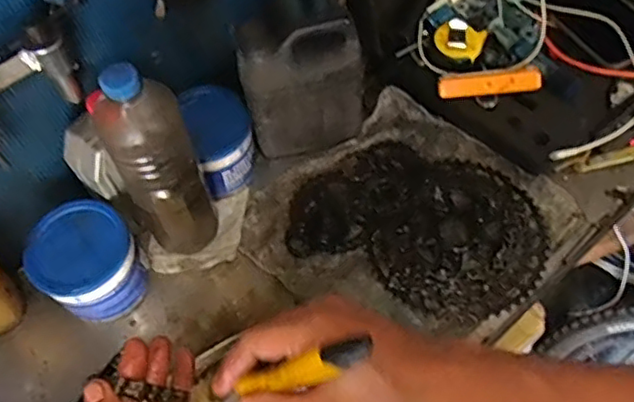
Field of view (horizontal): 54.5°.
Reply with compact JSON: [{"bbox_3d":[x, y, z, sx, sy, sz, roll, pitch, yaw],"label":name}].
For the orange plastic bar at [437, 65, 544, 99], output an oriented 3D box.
[{"bbox_3d":[0.197,-0.135,0.703,0.112,0.020,0.021,-3,60,17],"label":"orange plastic bar"}]

